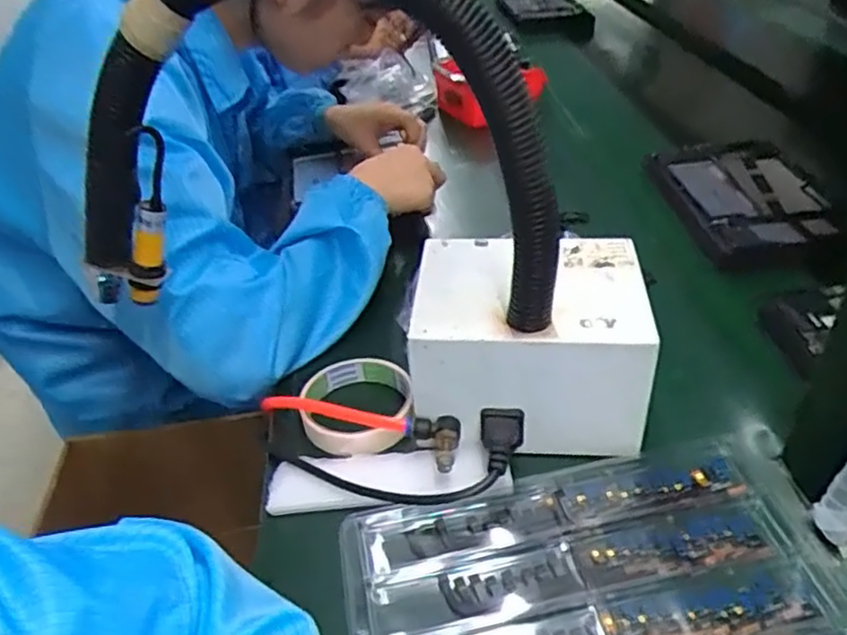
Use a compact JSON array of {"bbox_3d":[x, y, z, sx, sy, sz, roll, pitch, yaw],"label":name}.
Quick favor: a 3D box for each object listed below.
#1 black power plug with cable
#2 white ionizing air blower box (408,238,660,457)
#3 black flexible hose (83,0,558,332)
[{"bbox_3d":[-0.015,0.104,0.452,0.171,0.028,0.060,-16,36,8],"label":"black power plug with cable"},{"bbox_3d":[0.073,0.016,0.491,0.155,0.099,0.129,0,37,6],"label":"white ionizing air blower box"},{"bbox_3d":[-0.074,-0.111,0.410,0.309,0.225,0.092,5,38,12],"label":"black flexible hose"}]

